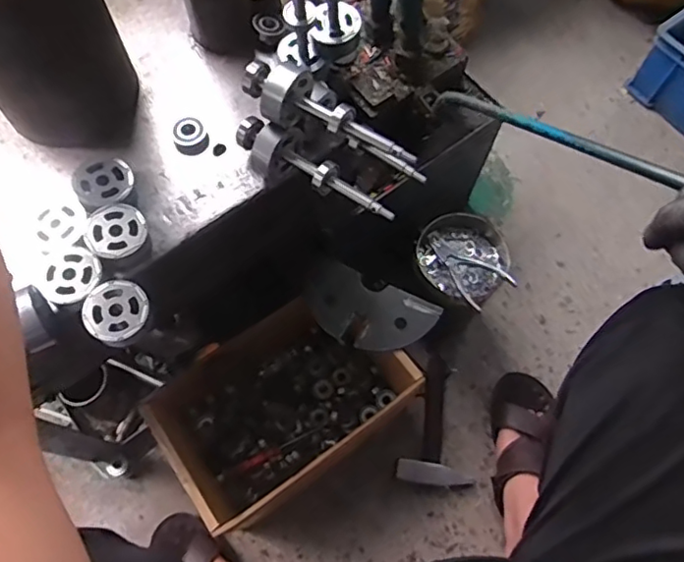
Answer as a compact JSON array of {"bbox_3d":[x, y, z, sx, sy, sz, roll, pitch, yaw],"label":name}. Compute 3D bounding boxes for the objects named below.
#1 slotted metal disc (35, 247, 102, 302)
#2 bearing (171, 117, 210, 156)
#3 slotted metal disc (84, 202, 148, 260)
[{"bbox_3d":[-0.230,-0.007,0.488,0.048,0.008,0.053,-39,74,-15],"label":"slotted metal disc"},{"bbox_3d":[-0.147,-0.140,0.560,0.033,0.019,0.031,0,68,-1],"label":"bearing"},{"bbox_3d":[-0.197,-0.042,0.509,0.050,0.024,0.051,0,68,-1],"label":"slotted metal disc"}]

